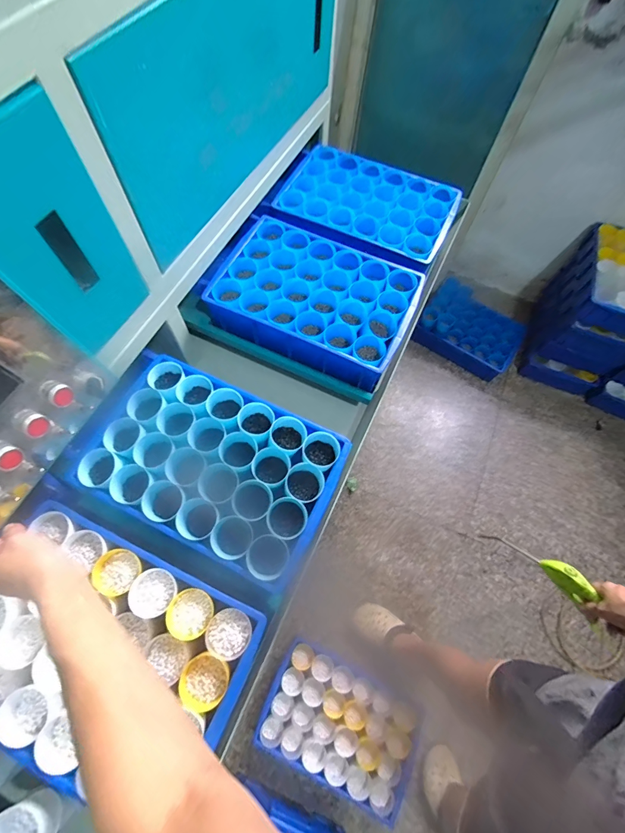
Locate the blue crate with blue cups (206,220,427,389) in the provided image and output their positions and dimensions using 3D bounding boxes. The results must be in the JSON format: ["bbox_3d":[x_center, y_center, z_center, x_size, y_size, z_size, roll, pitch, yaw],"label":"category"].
[{"bbox_3d":[0.006,-0.264,0.808,0.414,0.095,0.279,25,67,9],"label":"blue crate with blue cups"}]

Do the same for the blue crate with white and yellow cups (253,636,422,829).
[{"bbox_3d":[0.077,0.859,1.017,0.424,0.111,0.280,26,68,10],"label":"blue crate with white and yellow cups"}]

